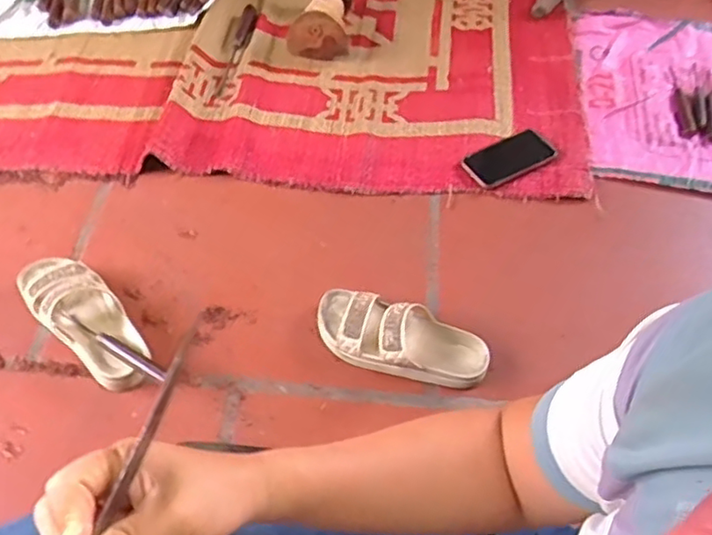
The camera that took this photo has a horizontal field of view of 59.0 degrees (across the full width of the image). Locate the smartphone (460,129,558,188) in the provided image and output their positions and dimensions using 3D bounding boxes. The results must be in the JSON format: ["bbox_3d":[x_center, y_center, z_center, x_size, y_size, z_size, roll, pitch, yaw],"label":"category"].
[{"bbox_3d":[0.252,-0.180,1.032,0.151,0.008,0.076,-29,62,-18],"label":"smartphone"}]

